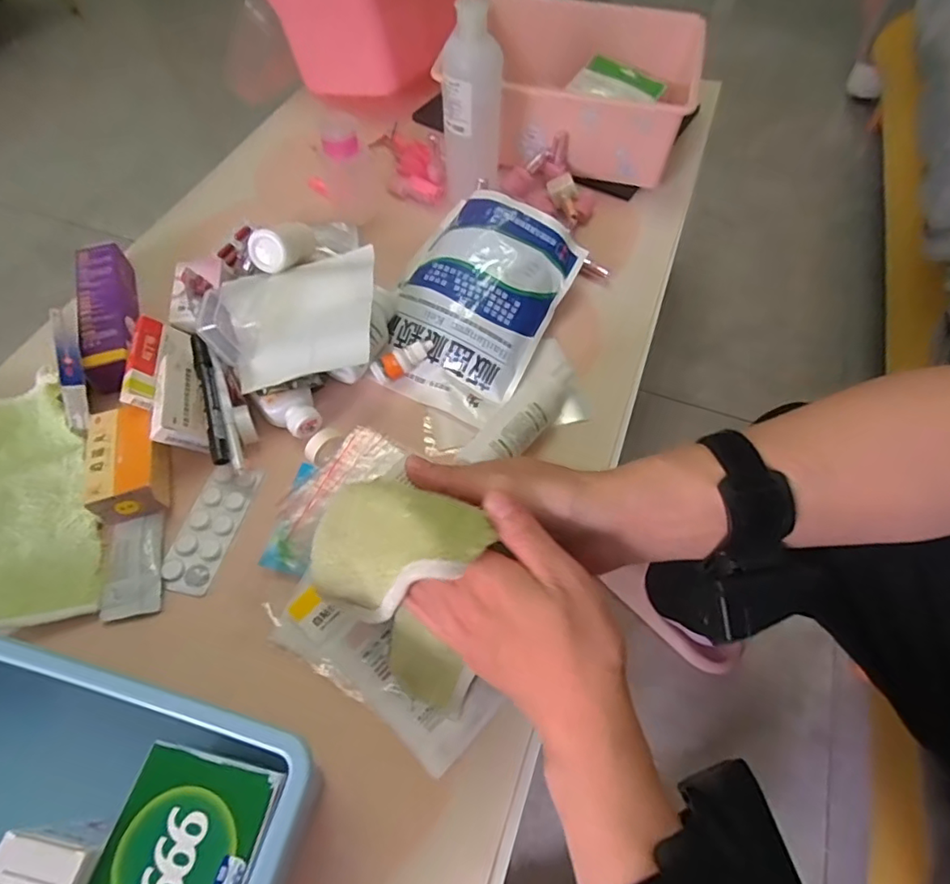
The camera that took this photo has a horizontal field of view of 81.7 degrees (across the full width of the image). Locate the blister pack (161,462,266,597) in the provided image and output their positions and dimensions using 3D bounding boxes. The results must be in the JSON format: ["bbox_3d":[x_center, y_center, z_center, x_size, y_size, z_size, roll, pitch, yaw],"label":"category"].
[{"bbox_3d":[-0.221,0.070,0.462,0.045,0.007,0.113,11,59,6],"label":"blister pack"}]

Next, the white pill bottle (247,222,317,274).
[{"bbox_3d":[-0.194,-0.207,0.572,0.042,0.039,0.083,14,34,8],"label":"white pill bottle"}]

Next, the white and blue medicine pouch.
[{"bbox_3d":[-0.001,-0.143,0.555,0.148,0.075,0.223,23,61,13],"label":"white and blue medicine pouch"}]

